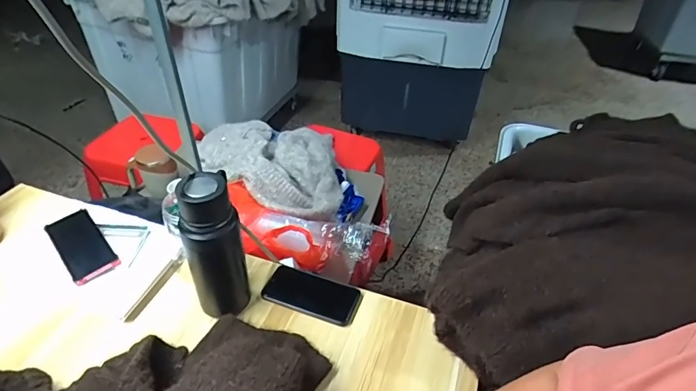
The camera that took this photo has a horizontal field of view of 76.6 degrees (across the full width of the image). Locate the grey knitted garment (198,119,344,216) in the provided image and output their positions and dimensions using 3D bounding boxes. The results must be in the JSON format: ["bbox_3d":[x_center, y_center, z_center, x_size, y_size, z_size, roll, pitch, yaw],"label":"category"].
[{"bbox_3d":[-0.213,-0.101,1.135,0.380,0.100,0.402,-1,39,-4],"label":"grey knitted garment"}]

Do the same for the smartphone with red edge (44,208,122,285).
[{"bbox_3d":[-0.489,0.088,0.808,0.077,0.007,0.174,-25,55,-38],"label":"smartphone with red edge"}]

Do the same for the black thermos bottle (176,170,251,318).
[{"bbox_3d":[-0.201,0.083,0.664,0.081,0.237,0.067,-17,43,-22],"label":"black thermos bottle"}]

